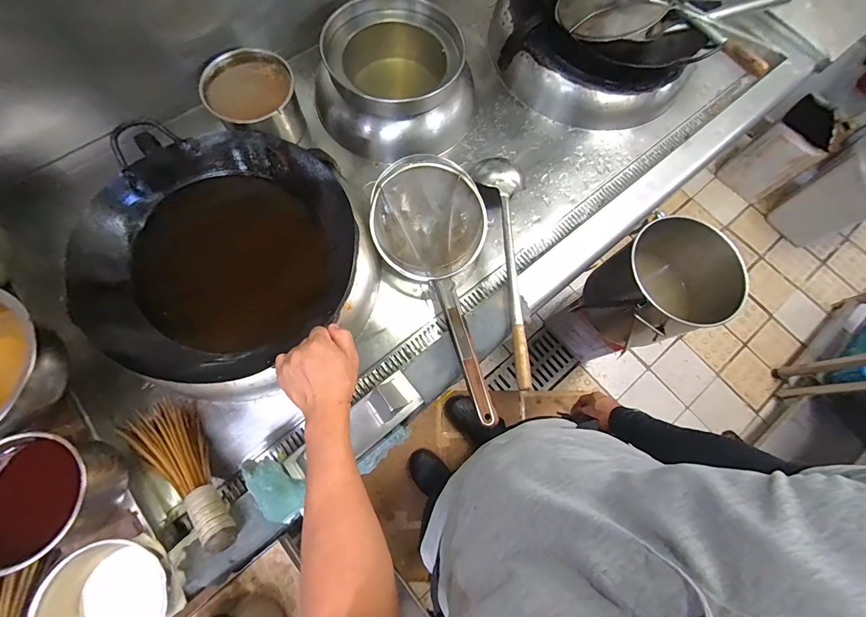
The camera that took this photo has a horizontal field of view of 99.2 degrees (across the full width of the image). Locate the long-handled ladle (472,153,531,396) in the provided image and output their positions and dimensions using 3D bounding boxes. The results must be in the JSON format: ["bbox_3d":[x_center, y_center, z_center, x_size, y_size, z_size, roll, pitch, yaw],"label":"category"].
[{"bbox_3d":[0.153,-0.101,0.782,0.107,0.055,0.545,-1,72,-3],"label":"long-handled ladle"}]

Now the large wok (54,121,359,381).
[{"bbox_3d":[-0.365,-0.109,0.665,0.394,0.160,0.403,1,72,-2],"label":"large wok"}]

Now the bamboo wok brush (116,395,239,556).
[{"bbox_3d":[-0.420,0.281,0.636,0.098,0.067,0.292,-43,62,-14],"label":"bamboo wok brush"}]

